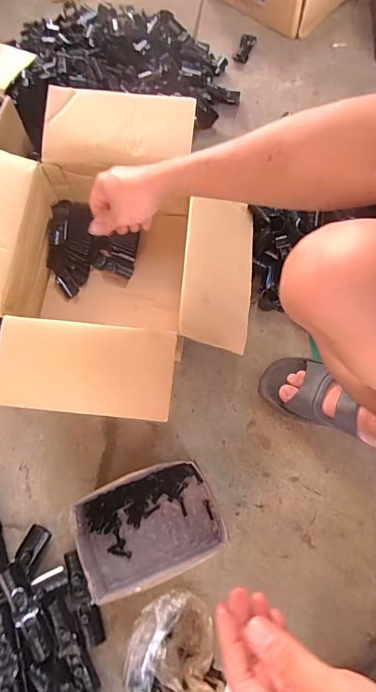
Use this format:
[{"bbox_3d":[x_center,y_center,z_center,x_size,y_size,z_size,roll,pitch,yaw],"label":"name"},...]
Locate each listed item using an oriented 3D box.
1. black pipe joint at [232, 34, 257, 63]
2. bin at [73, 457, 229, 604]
[{"bbox_3d":[0.139,-0.724,0.962,0.035,0.018,0.088,23,72,5],"label":"black pipe joint"},{"bbox_3d":[-0.056,0.263,0.591,0.196,0.095,0.141,-21,72,-8],"label":"bin"}]

